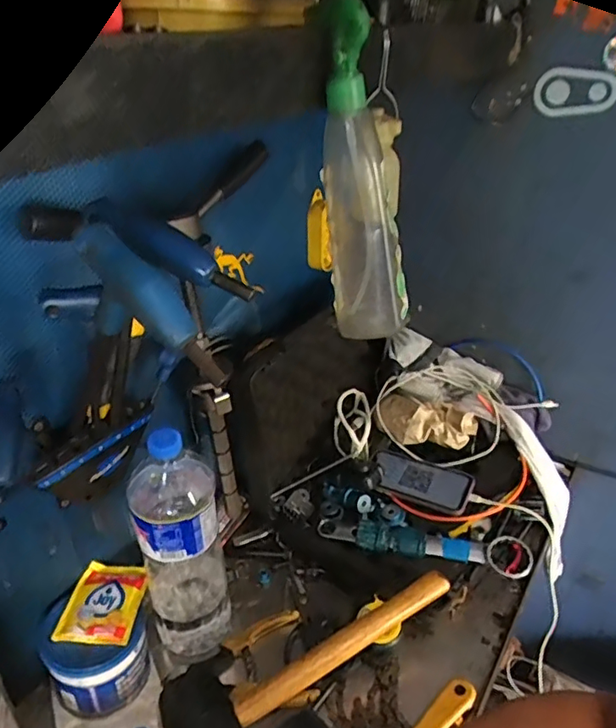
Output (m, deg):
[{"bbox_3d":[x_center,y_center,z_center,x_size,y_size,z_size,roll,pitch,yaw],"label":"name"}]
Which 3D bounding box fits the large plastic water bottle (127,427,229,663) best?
[{"bbox_3d":[-0.139,0.198,0.604,0.093,0.306,0.101,-11,33,-16],"label":"large plastic water bottle"}]

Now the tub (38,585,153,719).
[{"bbox_3d":[-0.231,0.321,0.599,0.108,0.095,0.094,-4,32,-4],"label":"tub"}]

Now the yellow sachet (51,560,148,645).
[{"bbox_3d":[-0.227,0.263,0.605,0.081,0.011,0.093,2,32,5],"label":"yellow sachet"}]

